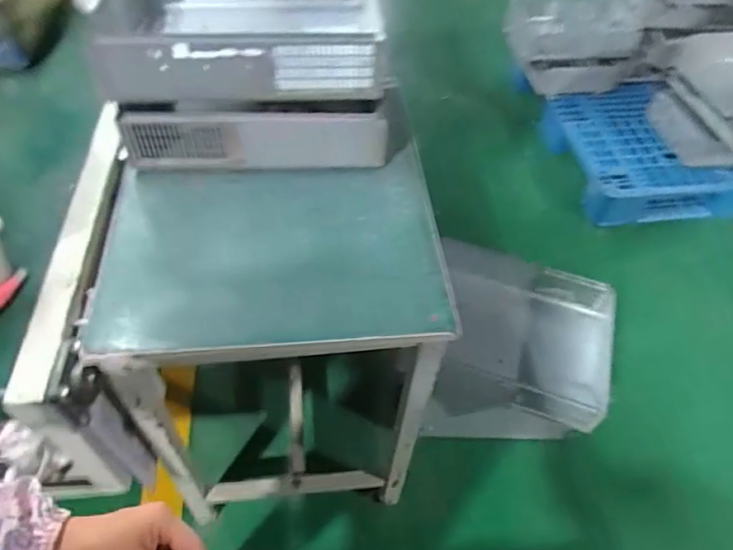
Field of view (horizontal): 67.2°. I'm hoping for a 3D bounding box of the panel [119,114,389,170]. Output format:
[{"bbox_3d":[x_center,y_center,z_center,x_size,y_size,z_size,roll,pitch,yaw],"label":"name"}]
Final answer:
[{"bbox_3d":[-0.178,-0.217,0.913,0.418,0.110,0.028,-2,52,-5],"label":"panel"}]

